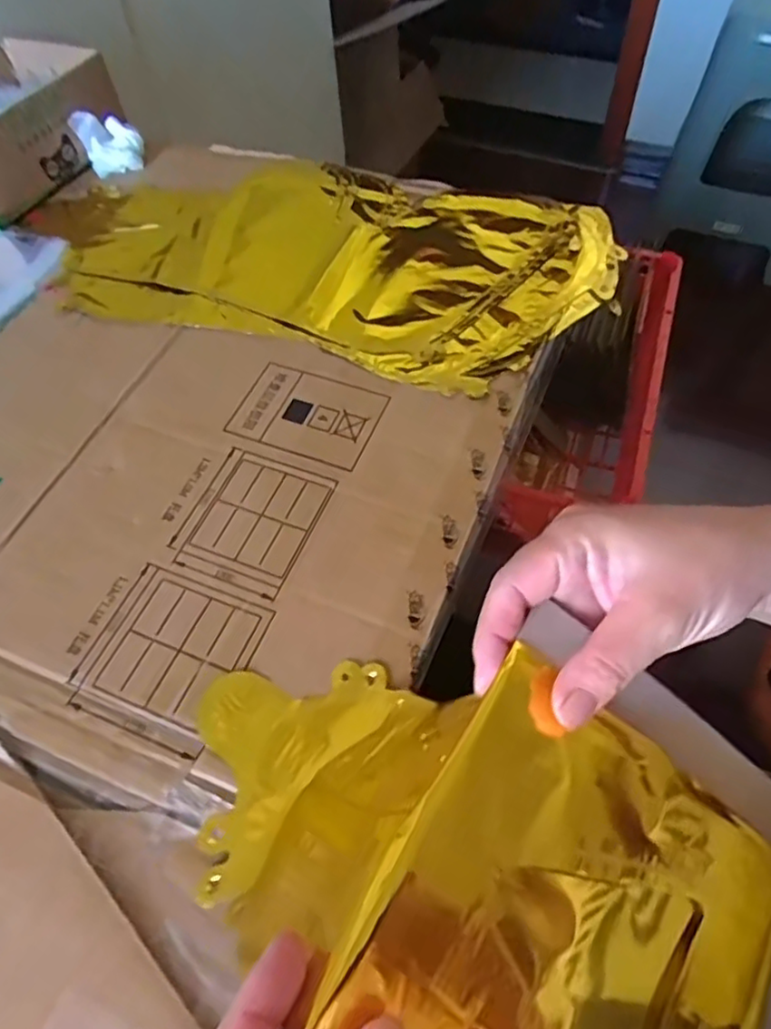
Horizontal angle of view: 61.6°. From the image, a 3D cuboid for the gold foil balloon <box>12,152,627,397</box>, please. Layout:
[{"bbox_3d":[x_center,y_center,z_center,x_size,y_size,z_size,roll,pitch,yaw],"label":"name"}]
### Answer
[{"bbox_3d":[-0.062,-0.210,0.511,0.454,0.021,0.225,15,59,14],"label":"gold foil balloon"}]

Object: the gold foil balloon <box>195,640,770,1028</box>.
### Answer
[{"bbox_3d":[0.017,0.124,0.251,0.248,0.099,0.138,22,60,30],"label":"gold foil balloon"}]

